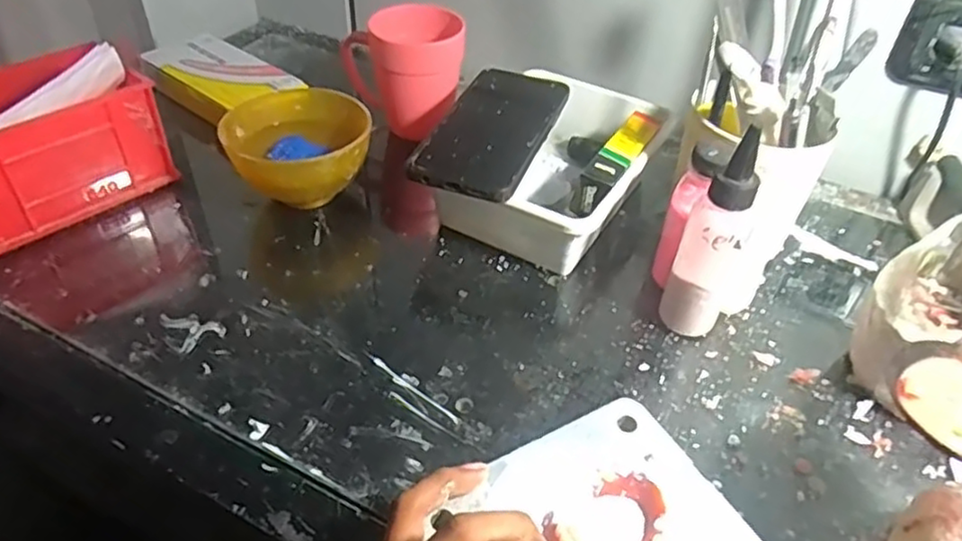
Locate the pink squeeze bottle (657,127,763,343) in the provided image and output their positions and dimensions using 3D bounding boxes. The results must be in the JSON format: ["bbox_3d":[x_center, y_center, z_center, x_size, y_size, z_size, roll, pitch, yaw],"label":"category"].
[{"bbox_3d":[0.141,-0.014,0.416,0.035,0.143,0.030,25,48,22],"label":"pink squeeze bottle"}]

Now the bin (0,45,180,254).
[{"bbox_3d":[-0.330,-0.093,0.500,0.164,0.104,0.093,-33,54,-32],"label":"bin"}]

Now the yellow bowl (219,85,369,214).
[{"bbox_3d":[-0.143,-0.093,0.540,0.106,0.065,0.115,1,43,-1],"label":"yellow bowl"}]

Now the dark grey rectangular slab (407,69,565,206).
[{"bbox_3d":[0.012,-0.109,0.512,0.077,0.011,0.165,16,45,14],"label":"dark grey rectangular slab"}]

